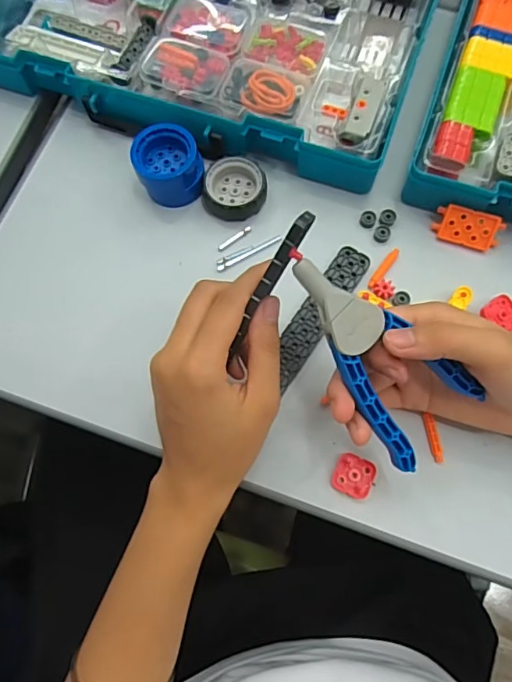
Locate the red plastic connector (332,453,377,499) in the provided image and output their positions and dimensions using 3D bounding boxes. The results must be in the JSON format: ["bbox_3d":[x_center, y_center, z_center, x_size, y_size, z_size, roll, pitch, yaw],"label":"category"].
[{"bbox_3d":[0.064,0.088,0.333,0.025,0.006,0.026,21,74,8],"label":"red plastic connector"}]

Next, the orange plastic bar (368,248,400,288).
[{"bbox_3d":[0.095,-0.055,0.377,0.008,0.004,0.038,33,75,13],"label":"orange plastic bar"}]

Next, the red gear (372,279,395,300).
[{"bbox_3d":[0.093,-0.038,0.371,0.014,0.004,0.013,-1,70,2],"label":"red gear"}]

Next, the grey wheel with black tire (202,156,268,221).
[{"bbox_3d":[-0.016,-0.118,0.397,0.048,0.019,0.048,0,73,1],"label":"grey wheel with black tire"}]

